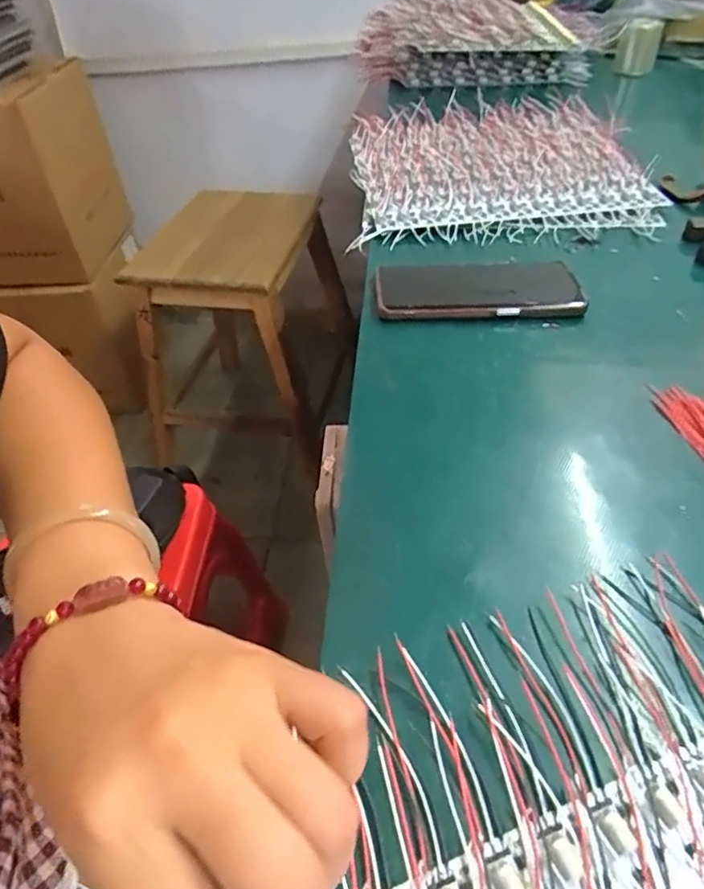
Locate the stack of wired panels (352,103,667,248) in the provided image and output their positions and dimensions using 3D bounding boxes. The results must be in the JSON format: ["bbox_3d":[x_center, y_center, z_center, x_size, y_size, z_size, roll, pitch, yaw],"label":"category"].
[{"bbox_3d":[0.155,-0.316,0.674,0.305,0.041,0.320,-2,42,3],"label":"stack of wired panels"}]

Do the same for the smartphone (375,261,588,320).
[{"bbox_3d":[0.101,-0.130,0.490,0.160,0.011,0.080,-2,47,2],"label":"smartphone"}]

